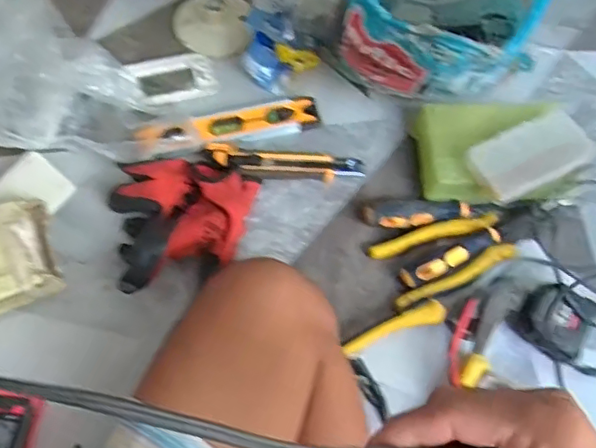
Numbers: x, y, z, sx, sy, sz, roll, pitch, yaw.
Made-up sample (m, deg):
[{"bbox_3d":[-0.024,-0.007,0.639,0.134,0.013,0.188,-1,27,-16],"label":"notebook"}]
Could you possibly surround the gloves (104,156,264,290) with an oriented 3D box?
[{"bbox_3d":[-0.113,-0.010,0.603,0.158,0.052,0.140,-14,64,-8],"label":"gloves"}]

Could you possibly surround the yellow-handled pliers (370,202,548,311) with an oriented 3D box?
[{"bbox_3d":[0.178,0.023,0.609,0.186,0.021,0.073,-19,65,-11],"label":"yellow-handled pliers"}]

